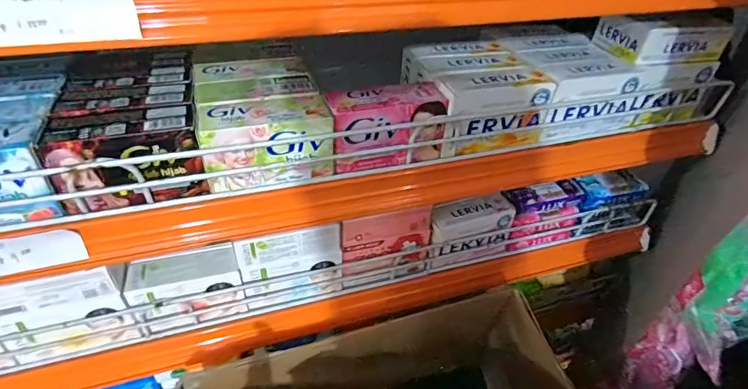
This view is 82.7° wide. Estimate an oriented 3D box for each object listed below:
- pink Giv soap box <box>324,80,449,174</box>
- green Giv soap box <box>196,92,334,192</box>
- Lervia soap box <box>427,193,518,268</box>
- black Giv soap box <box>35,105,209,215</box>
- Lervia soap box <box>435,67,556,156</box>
[{"bbox_3d":[0.010,-0.054,0.342,0.091,0.053,0.034,-10,42,-15],"label":"pink Giv soap box"},{"bbox_3d":[-0.078,-0.039,0.317,0.090,0.051,0.037,-9,42,-15],"label":"green Giv soap box"},{"bbox_3d":[0.100,0.040,0.464,0.095,0.065,0.034,-11,42,-17],"label":"Lervia soap box"},{"bbox_3d":[-0.166,-0.024,0.293,0.090,0.053,0.040,-10,42,-15],"label":"black Giv soap box"},{"bbox_3d":[0.100,-0.072,0.362,0.093,0.059,0.030,-9,42,-15],"label":"Lervia soap box"}]

